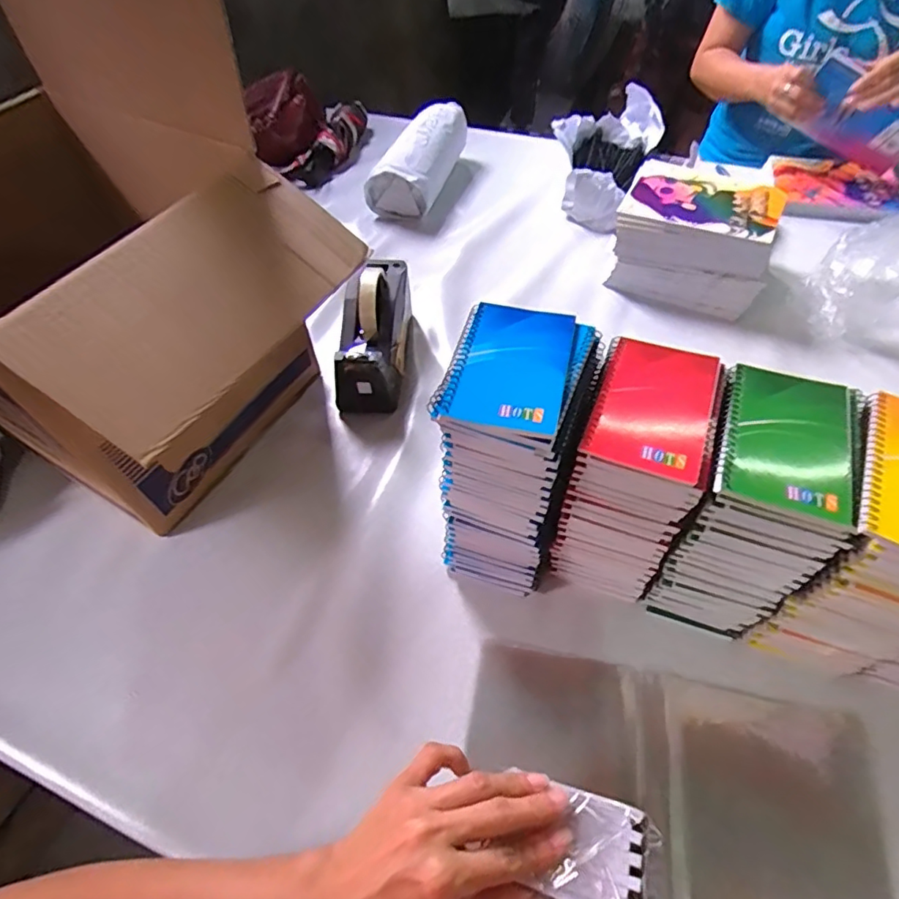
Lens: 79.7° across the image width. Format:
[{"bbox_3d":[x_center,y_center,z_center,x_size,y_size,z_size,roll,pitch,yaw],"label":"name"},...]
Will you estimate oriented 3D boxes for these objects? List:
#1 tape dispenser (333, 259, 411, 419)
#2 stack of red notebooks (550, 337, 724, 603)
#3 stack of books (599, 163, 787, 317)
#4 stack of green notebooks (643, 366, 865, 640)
[{"bbox_3d":[-0.099,-0.162,0.709,0.084,0.128,0.198,-1,55,4],"label":"tape dispenser"},{"bbox_3d":[0.161,0.027,0.486,0.088,0.204,0.136,17,57,15],"label":"stack of red notebooks"},{"bbox_3d":[0.360,-0.312,0.796,0.200,0.115,0.167,21,58,17],"label":"stack of books"},{"bbox_3d":[0.251,0.052,0.467,0.094,0.206,0.137,16,57,14],"label":"stack of green notebooks"}]

